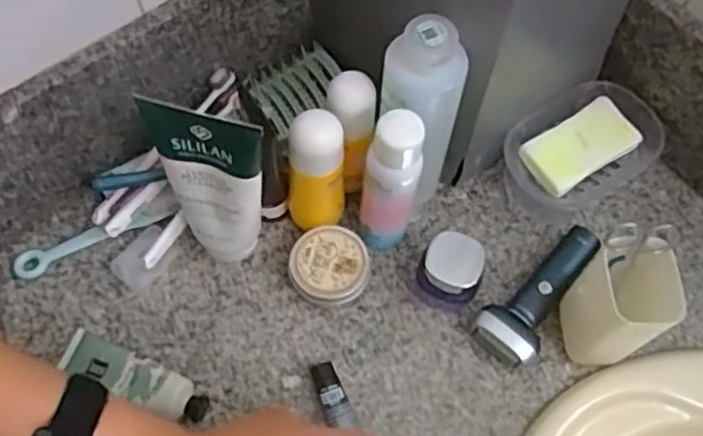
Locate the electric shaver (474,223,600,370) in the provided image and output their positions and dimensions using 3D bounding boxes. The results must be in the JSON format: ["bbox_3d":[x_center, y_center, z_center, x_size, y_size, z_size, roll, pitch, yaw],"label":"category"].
[{"bbox_3d":[0.171,0.069,0.621,0.146,0.030,0.052,-40,70,-18],"label":"electric shaver"}]

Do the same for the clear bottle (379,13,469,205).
[{"bbox_3d":[0.053,-0.069,0.585,0.061,0.212,0.059,-1,65,-2],"label":"clear bottle"}]

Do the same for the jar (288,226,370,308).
[{"bbox_3d":[-0.019,0.043,0.622,0.067,0.039,0.061,0,63,-1],"label":"jar"}]

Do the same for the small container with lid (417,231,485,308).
[{"bbox_3d":[0.085,0.047,0.605,0.052,0.067,0.048,30,68,12],"label":"small container with lid"}]

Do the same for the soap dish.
[{"bbox_3d":[0.221,-0.065,0.672,0.142,0.054,0.097,-28,67,-14],"label":"soap dish"}]

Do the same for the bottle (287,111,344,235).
[{"bbox_3d":[-0.030,-0.033,0.584,0.046,0.134,0.037,-5,66,-4],"label":"bottle"}]

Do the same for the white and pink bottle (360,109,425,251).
[{"bbox_3d":[0.031,-0.024,0.584,0.043,0.170,0.037,3,63,1],"label":"white and pink bottle"}]

